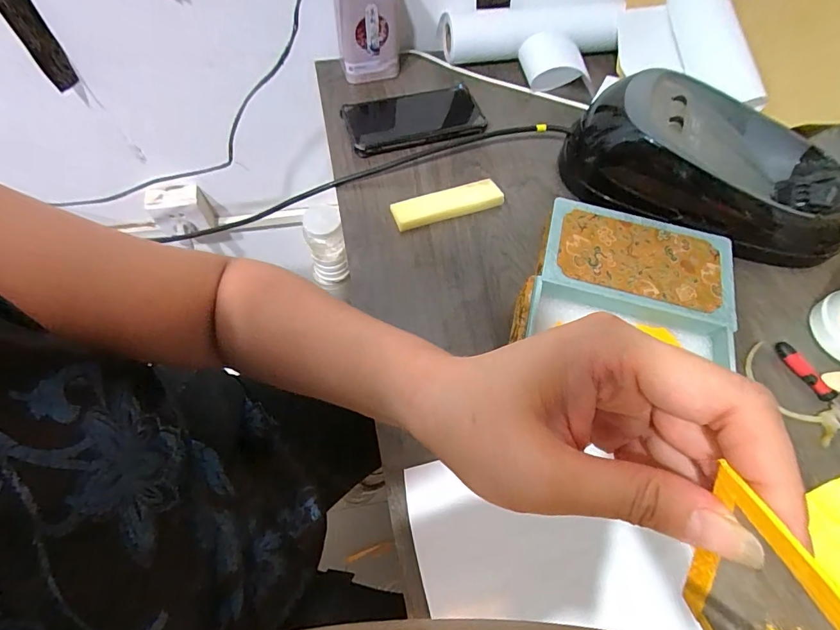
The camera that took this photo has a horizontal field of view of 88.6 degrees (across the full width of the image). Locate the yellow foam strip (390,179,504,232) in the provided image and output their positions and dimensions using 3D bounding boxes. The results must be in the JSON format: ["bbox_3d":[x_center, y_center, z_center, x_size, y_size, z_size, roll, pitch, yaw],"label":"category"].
[{"bbox_3d":[0.029,-0.120,0.470,0.118,0.016,0.031,-15,64,-10],"label":"yellow foam strip"}]

